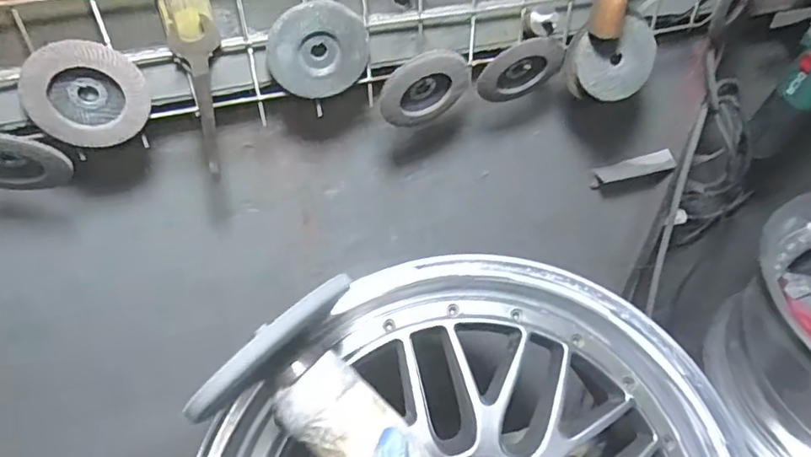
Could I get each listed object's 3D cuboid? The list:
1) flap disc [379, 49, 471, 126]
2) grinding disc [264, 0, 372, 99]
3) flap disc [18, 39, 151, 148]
[{"bbox_3d":[0.020,-0.143,0.575,0.085,0.089,0.016,16,36,-46],"label":"flap disc"},{"bbox_3d":[-0.079,-0.164,0.518,0.093,0.086,0.013,-16,45,-14],"label":"grinding disc"},{"bbox_3d":[-0.272,-0.114,0.484,0.093,0.093,0.012,-13,44,-11],"label":"flap disc"}]

